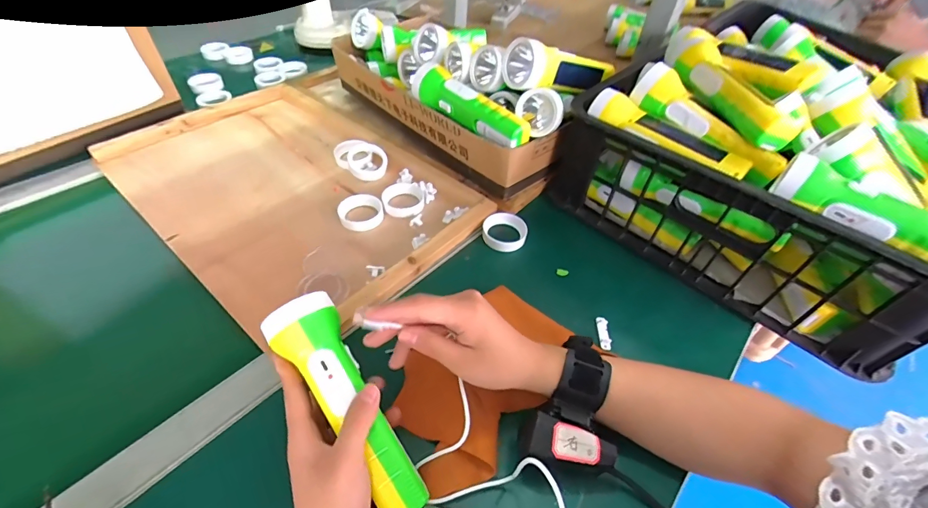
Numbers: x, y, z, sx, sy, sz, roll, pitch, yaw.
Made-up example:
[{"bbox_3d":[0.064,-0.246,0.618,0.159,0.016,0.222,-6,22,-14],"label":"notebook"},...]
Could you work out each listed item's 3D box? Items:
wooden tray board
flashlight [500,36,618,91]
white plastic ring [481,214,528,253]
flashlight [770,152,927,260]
[{"bbox_3d":[-0.233,-0.099,0.534,0.473,0.021,0.303,35,55,25],"label":"wooden tray board"},{"bbox_3d":[0.124,-0.231,0.494,0.162,0.055,0.052,-13,48,-33],"label":"flashlight"},{"bbox_3d":[0.049,-0.027,0.493,0.055,0.020,0.045,13,48,9],"label":"white plastic ring"},{"bbox_3d":[0.359,-0.032,0.331,0.170,0.037,0.033,31,53,23],"label":"flashlight"}]

